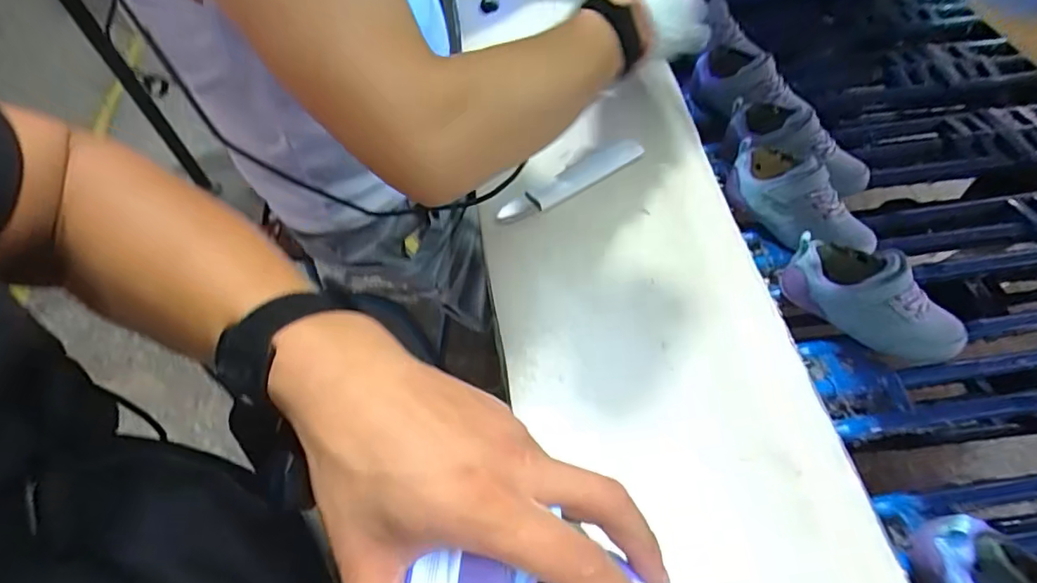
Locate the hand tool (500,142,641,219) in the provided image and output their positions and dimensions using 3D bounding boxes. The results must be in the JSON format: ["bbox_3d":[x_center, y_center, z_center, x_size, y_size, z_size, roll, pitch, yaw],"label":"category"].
[{"bbox_3d":[0.052,-0.111,0.529,0.159,0.020,0.027,-28,60,-18],"label":"hand tool"}]

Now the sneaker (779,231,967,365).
[{"bbox_3d":[0.320,0.010,0.481,0.157,0.074,0.054,28,60,18],"label":"sneaker"}]

